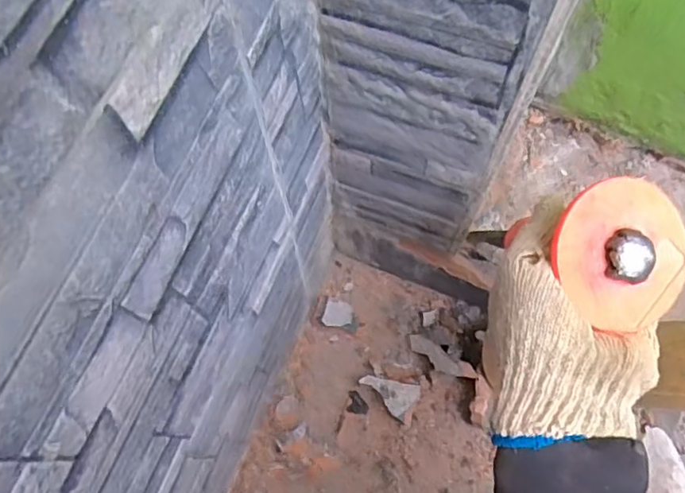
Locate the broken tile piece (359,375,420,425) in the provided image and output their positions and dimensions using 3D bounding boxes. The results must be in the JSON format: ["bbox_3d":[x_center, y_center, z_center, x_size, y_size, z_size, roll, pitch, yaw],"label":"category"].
[{"bbox_3d":[0.040,0.132,0.507,0.052,0.011,0.031,11,71,5],"label":"broken tile piece"}]

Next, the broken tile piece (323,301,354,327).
[{"bbox_3d":[-0.004,0.062,0.532,0.026,0.017,0.023,6,71,3],"label":"broken tile piece"}]

